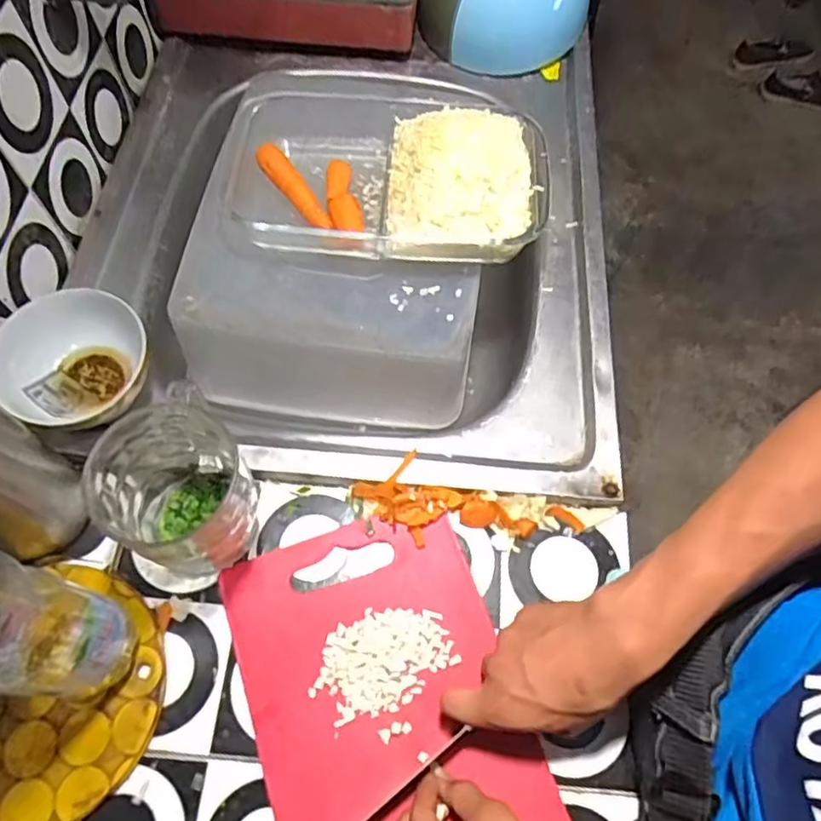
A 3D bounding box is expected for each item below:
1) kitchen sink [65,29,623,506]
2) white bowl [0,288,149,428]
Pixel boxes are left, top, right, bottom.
[{"bbox_3d":[-0.053,-0.150,0.631,0.474,0.147,0.471,5,64,1],"label":"kitchen sink"},{"bbox_3d":[-0.262,-0.038,0.495,0.111,0.052,0.098,-37,71,-18],"label":"white bowl"}]

